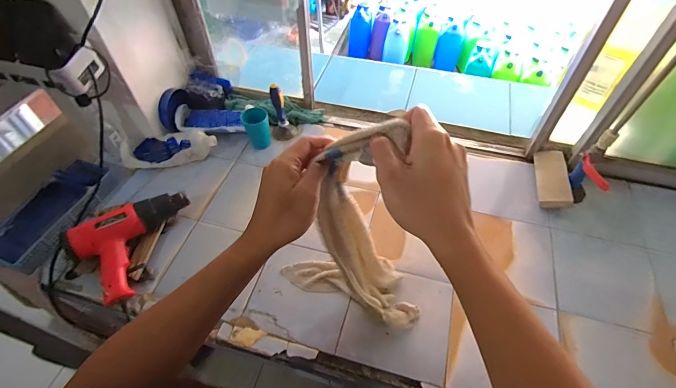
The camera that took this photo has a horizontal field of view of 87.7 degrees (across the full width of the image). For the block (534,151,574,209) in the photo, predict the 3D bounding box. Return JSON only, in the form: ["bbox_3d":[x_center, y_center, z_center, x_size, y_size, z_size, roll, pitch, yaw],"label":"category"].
[{"bbox_3d":[0.535,-0.041,0.879,0.066,0.020,0.178,-7,46,29],"label":"block"}]

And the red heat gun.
[{"bbox_3d":[-0.419,0.102,0.756,0.244,0.100,0.167,-31,58,-21],"label":"red heat gun"}]

